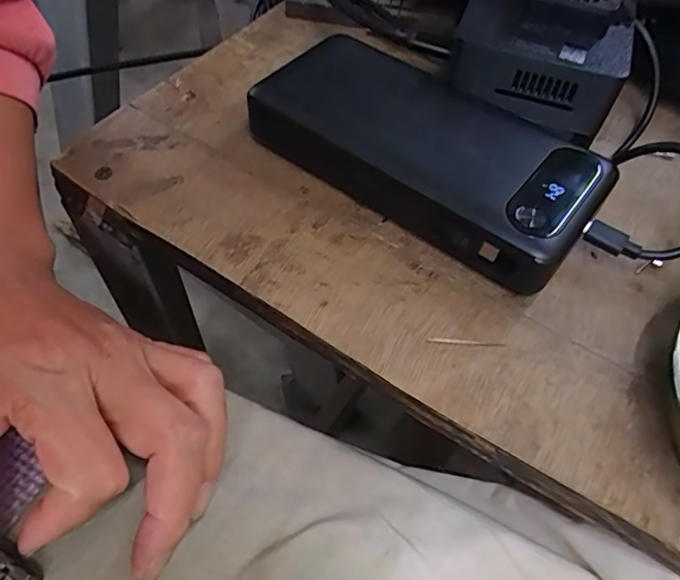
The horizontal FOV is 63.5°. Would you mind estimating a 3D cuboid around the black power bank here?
[{"bbox_3d":[0.037,-0.064,0.246,0.151,0.033,0.068,34,61,19],"label":"black power bank"}]

